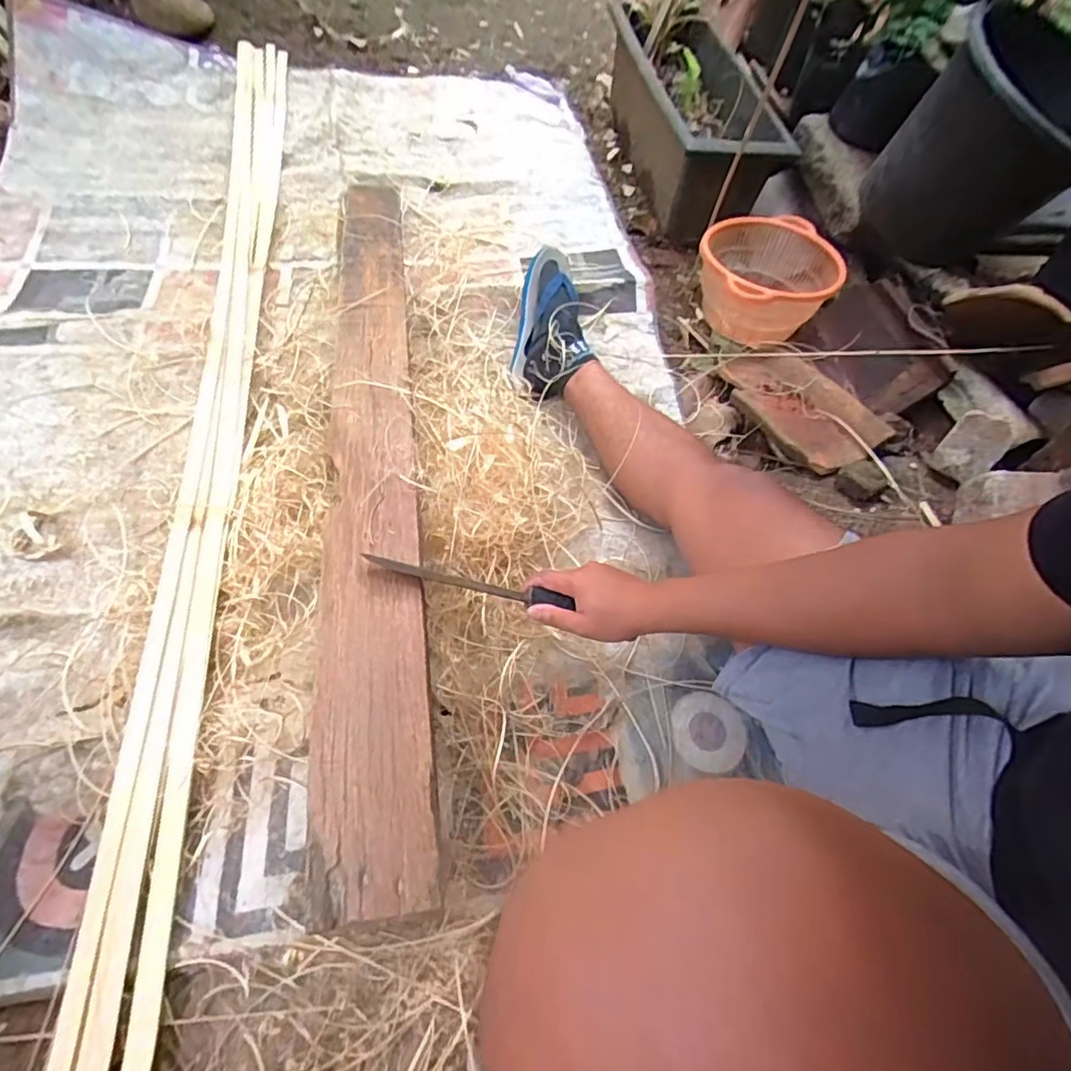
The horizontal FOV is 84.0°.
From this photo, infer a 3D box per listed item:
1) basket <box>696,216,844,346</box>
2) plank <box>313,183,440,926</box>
[{"bbox_3d":[0.422,-0.460,1.106,0.240,0.152,0.250,12,54,4],"label":"basket"},{"bbox_3d":[-0.222,-0.183,0.810,0.097,0.038,1.218,-5,58,-10],"label":"plank"}]

